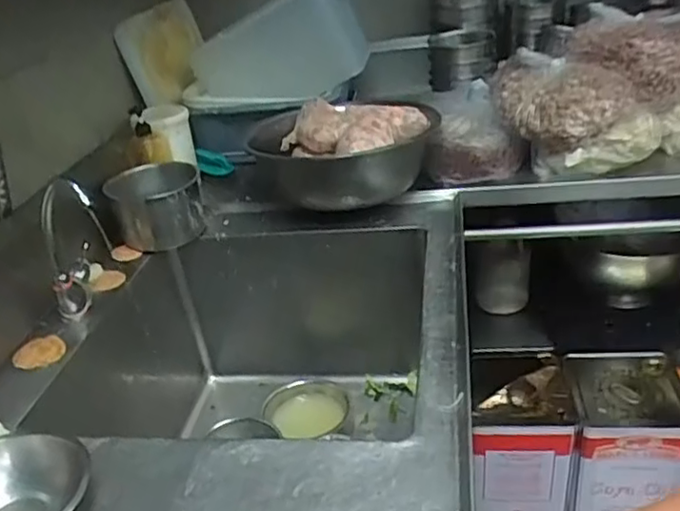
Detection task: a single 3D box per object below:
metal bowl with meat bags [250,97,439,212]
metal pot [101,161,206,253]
[{"bbox_3d":[0.019,-0.211,1.224,0.311,0.129,0.336,-6,29,3],"label":"metal bowl with meat bags"},{"bbox_3d":[-0.345,-0.099,1.201,0.151,0.132,0.119,-13,29,-8],"label":"metal pot"}]

